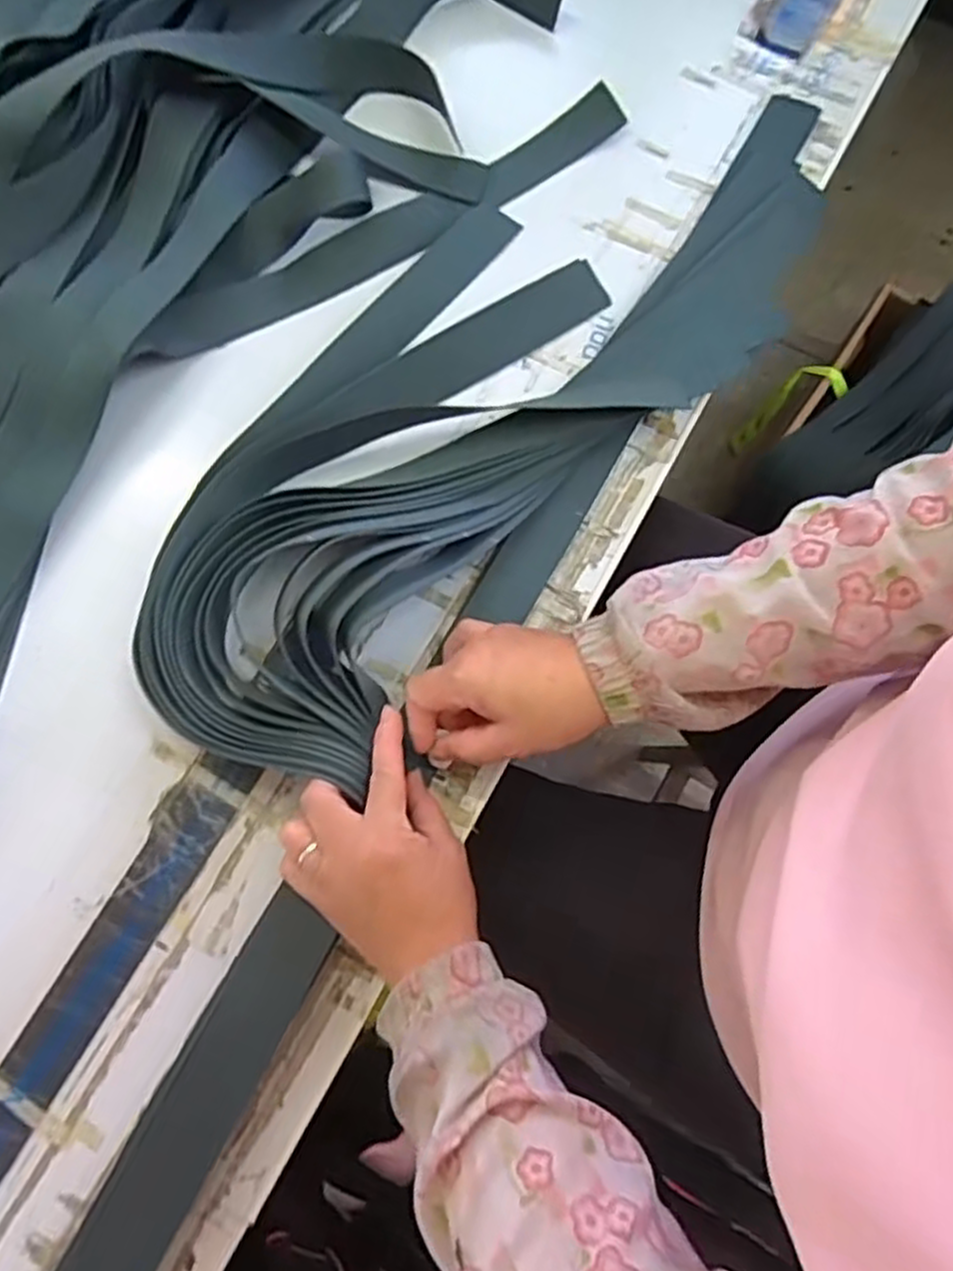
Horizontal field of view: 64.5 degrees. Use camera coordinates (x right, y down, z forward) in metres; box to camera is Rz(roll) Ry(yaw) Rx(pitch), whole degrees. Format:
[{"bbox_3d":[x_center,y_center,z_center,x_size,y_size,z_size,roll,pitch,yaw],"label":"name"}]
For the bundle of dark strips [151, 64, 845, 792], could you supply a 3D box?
[{"bbox_3d":[0.017,-0.170,0.535,0.230,0.067,0.605,39,74,10],"label":"bundle of dark strips"}]

